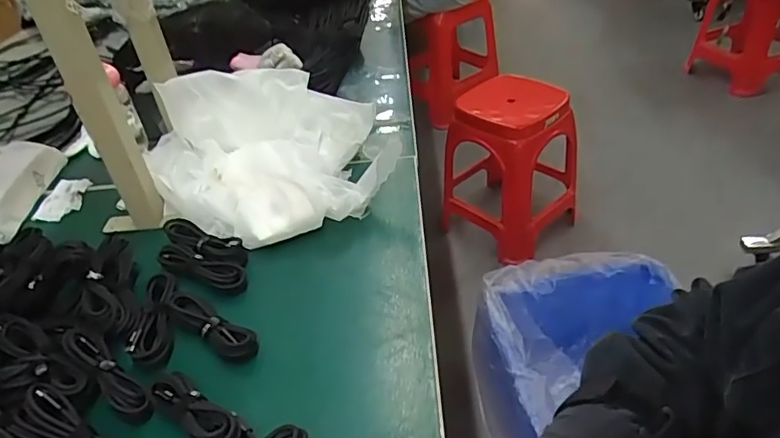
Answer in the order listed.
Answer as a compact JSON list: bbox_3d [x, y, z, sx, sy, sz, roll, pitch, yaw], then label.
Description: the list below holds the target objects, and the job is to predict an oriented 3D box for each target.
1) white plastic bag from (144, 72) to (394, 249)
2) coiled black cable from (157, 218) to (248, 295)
[{"bbox_3d":[-0.150,-0.086,0.663,0.284,0.111,0.247,-14,38,-9],"label":"white plastic bag"},{"bbox_3d":[-0.202,0.038,0.581,0.136,0.015,0.059,15,43,26],"label":"coiled black cable"}]

